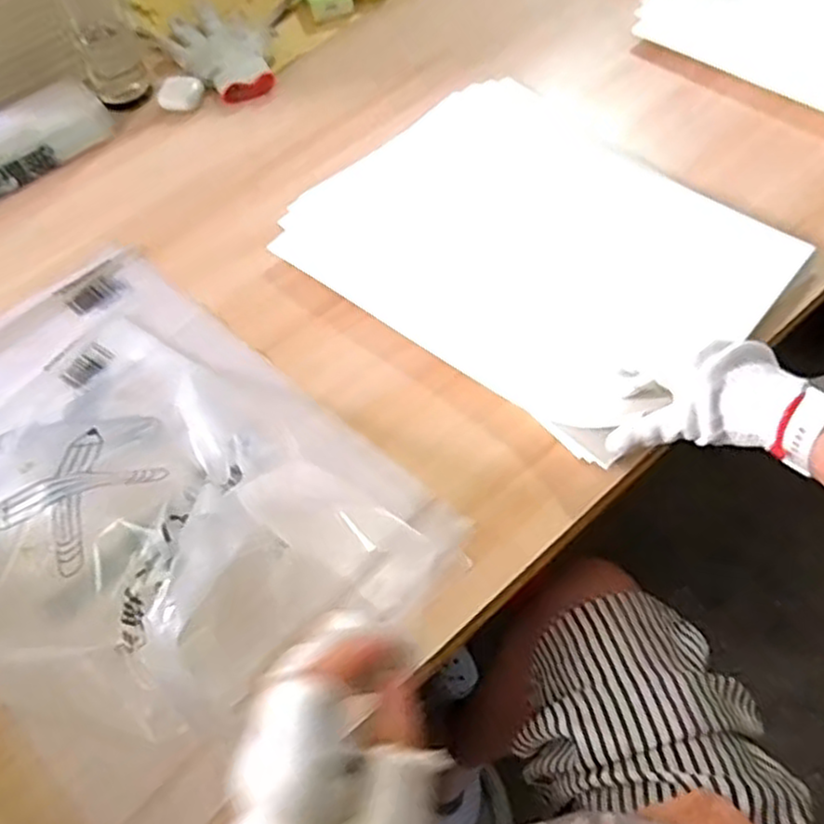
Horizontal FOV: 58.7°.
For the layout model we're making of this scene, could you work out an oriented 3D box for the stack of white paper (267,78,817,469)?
[{"bbox_3d":[0.110,-0.171,0.726,0.336,0.022,0.426,-40,60,-18],"label":"stack of white paper"}]

